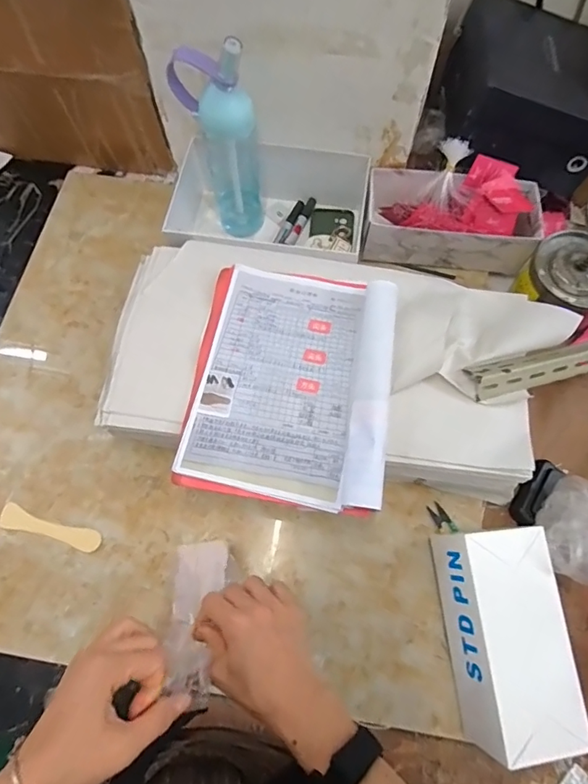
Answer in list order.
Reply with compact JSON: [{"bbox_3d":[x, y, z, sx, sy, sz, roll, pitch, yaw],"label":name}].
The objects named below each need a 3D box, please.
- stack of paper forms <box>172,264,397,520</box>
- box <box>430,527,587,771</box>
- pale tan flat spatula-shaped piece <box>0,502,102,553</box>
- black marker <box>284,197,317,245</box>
[{"bbox_3d":[-0.004,-0.017,0.613,0.249,0.054,0.303,9,68,4],"label":"stack of paper forms"},{"bbox_3d":[0.258,0.297,0.579,0.119,0.110,0.235,-3,69,-1],"label":"box"},{"bbox_3d":[-0.343,0.193,0.666,0.149,0.004,0.032,16,69,6],"label":"pale tan flat spatula-shaped piece"},{"bbox_3d":[0.013,-0.303,0.845,0.017,0.014,0.112,23,71,8],"label":"black marker"}]

